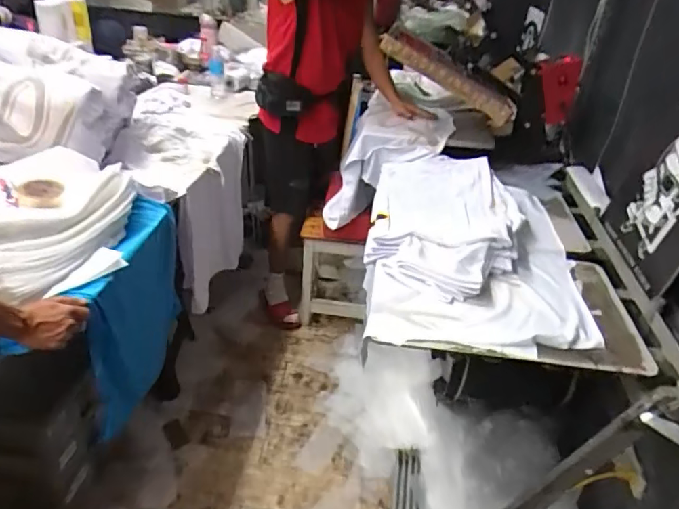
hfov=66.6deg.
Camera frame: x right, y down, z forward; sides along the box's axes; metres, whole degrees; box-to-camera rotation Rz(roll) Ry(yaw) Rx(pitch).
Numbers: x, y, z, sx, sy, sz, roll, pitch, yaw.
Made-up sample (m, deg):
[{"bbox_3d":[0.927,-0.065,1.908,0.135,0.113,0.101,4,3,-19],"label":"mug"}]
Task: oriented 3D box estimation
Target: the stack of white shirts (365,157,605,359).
[{"bbox_3d":[0.333,-0.059,1.356,0.518,0.094,0.834,8,32,5],"label":"stack of white shirts"}]

